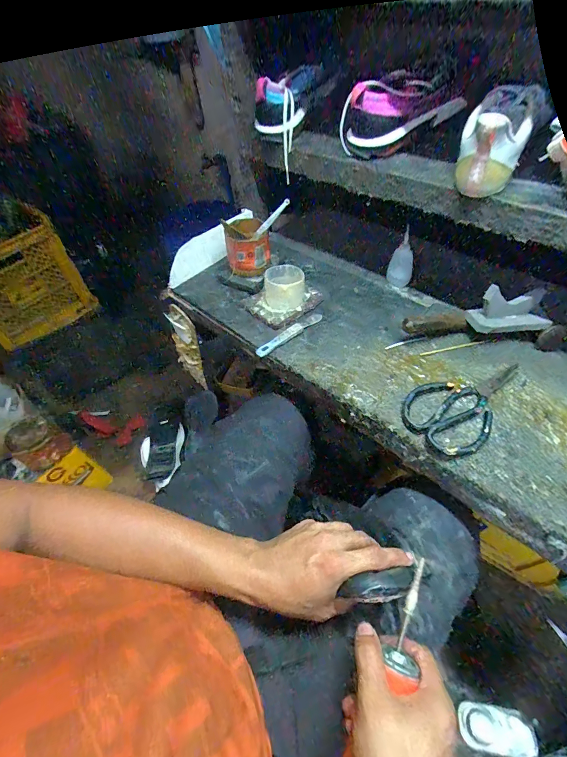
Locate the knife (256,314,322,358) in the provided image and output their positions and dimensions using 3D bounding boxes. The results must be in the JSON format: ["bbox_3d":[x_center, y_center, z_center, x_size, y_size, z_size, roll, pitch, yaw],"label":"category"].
[{"bbox_3d":[0.013,-0.074,0.568,0.138,0.012,0.019,-35,58,-20],"label":"knife"}]

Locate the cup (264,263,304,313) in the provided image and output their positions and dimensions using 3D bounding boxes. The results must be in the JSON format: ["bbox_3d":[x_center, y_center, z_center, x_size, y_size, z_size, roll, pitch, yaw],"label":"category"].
[{"bbox_3d":[0.003,-0.154,0.604,0.069,0.052,0.077,-6,53,0],"label":"cup"}]

